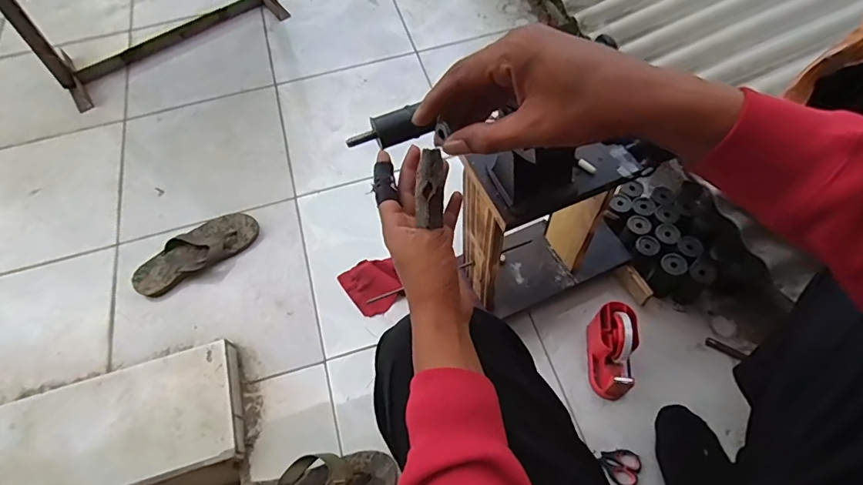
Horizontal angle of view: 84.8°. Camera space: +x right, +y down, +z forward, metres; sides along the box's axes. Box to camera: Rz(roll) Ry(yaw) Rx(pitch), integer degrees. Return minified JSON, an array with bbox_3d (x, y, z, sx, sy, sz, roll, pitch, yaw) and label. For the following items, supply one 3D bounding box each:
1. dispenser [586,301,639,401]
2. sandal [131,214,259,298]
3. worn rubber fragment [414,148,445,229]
[{"bbox_3d":[0.315,0.191,0.830,0.065,0.090,0.147,5,60,7],"label":"dispenser"},{"bbox_3d":[-0.507,0.017,1.015,0.265,0.045,0.102,-32,63,-14],"label":"sandal"},{"bbox_3d":[0.000,-0.050,0.426,0.022,0.009,0.068,1,85,4],"label":"worn rubber fragment"}]

